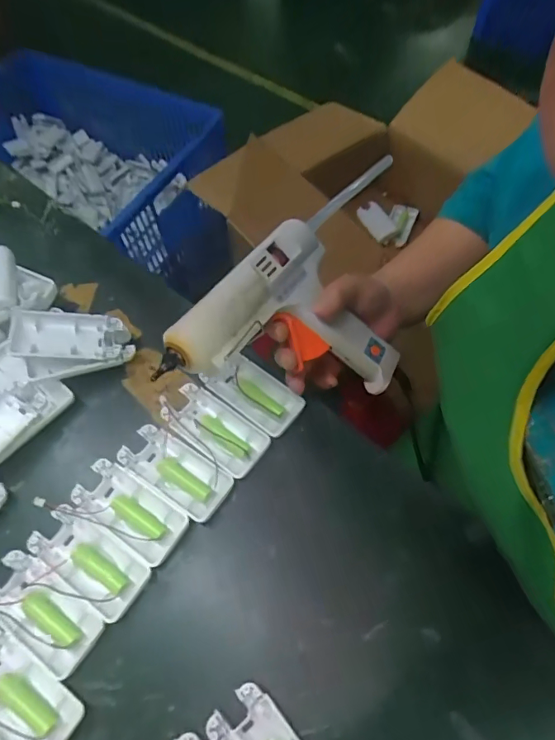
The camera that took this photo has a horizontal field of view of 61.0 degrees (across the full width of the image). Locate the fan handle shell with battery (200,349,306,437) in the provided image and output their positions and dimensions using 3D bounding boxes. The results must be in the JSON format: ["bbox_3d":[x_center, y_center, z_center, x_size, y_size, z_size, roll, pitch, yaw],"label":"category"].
[{"bbox_3d":[-0.023,0.018,0.419,0.093,0.014,0.044,35,68,19],"label":"fan handle shell with battery"}]

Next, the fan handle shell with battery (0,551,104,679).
[{"bbox_3d":[-0.174,0.175,0.347,0.095,0.014,0.048,29,66,17],"label":"fan handle shell with battery"}]

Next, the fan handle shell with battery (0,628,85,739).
[{"bbox_3d":[-0.179,0.219,0.319,0.094,0.020,0.044,30,67,17],"label":"fan handle shell with battery"}]

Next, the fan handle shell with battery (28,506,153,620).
[{"bbox_3d":[-0.144,0.145,0.360,0.091,0.016,0.044,29,66,17],"label":"fan handle shell with battery"}]

